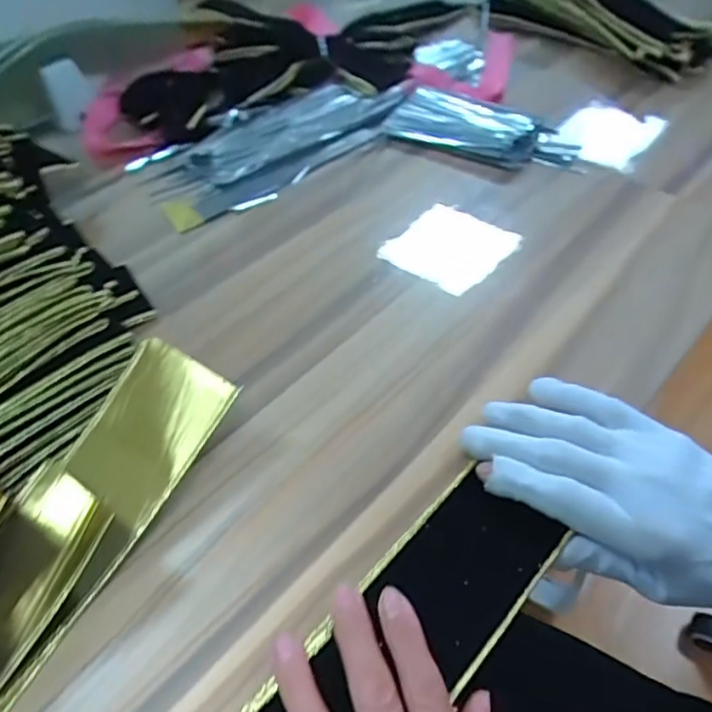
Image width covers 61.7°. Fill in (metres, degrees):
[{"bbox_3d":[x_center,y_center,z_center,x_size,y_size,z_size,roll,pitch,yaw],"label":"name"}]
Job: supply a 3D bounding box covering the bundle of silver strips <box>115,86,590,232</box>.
[{"bbox_3d":[-0.012,-0.195,0.536,0.356,0.028,0.163,-10,49,-4],"label":"bundle of silver strips"}]

